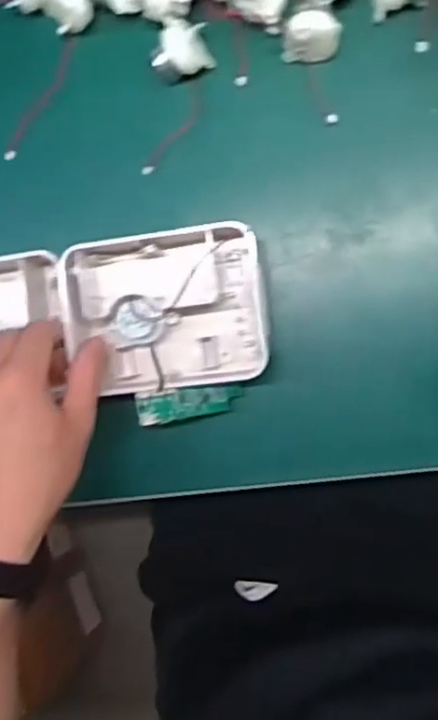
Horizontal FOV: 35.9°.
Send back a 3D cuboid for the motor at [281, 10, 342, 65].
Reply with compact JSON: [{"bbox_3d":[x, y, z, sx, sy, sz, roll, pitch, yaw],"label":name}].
[{"bbox_3d":[0.059,-0.203,0.429,0.034,0.029,0.023,14,91,10],"label":"motor"}]

